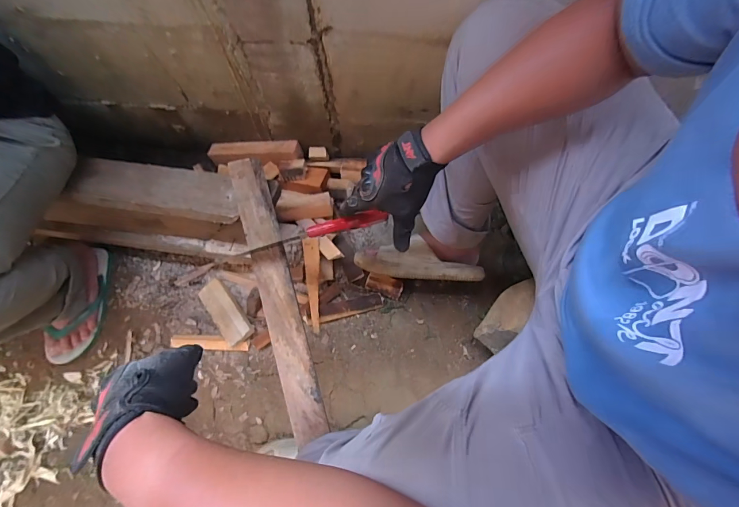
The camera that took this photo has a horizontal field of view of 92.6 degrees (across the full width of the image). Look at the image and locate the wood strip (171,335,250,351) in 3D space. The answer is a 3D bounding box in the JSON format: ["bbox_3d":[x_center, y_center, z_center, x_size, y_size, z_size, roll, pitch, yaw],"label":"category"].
[{"bbox_3d":[-0.365,0.204,0.812,0.172,0.020,0.030,4,73,0],"label":"wood strip"}]

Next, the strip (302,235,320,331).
[{"bbox_3d":[-0.127,0.070,0.800,0.035,0.012,0.212,-3,92,-2],"label":"strip"}]

